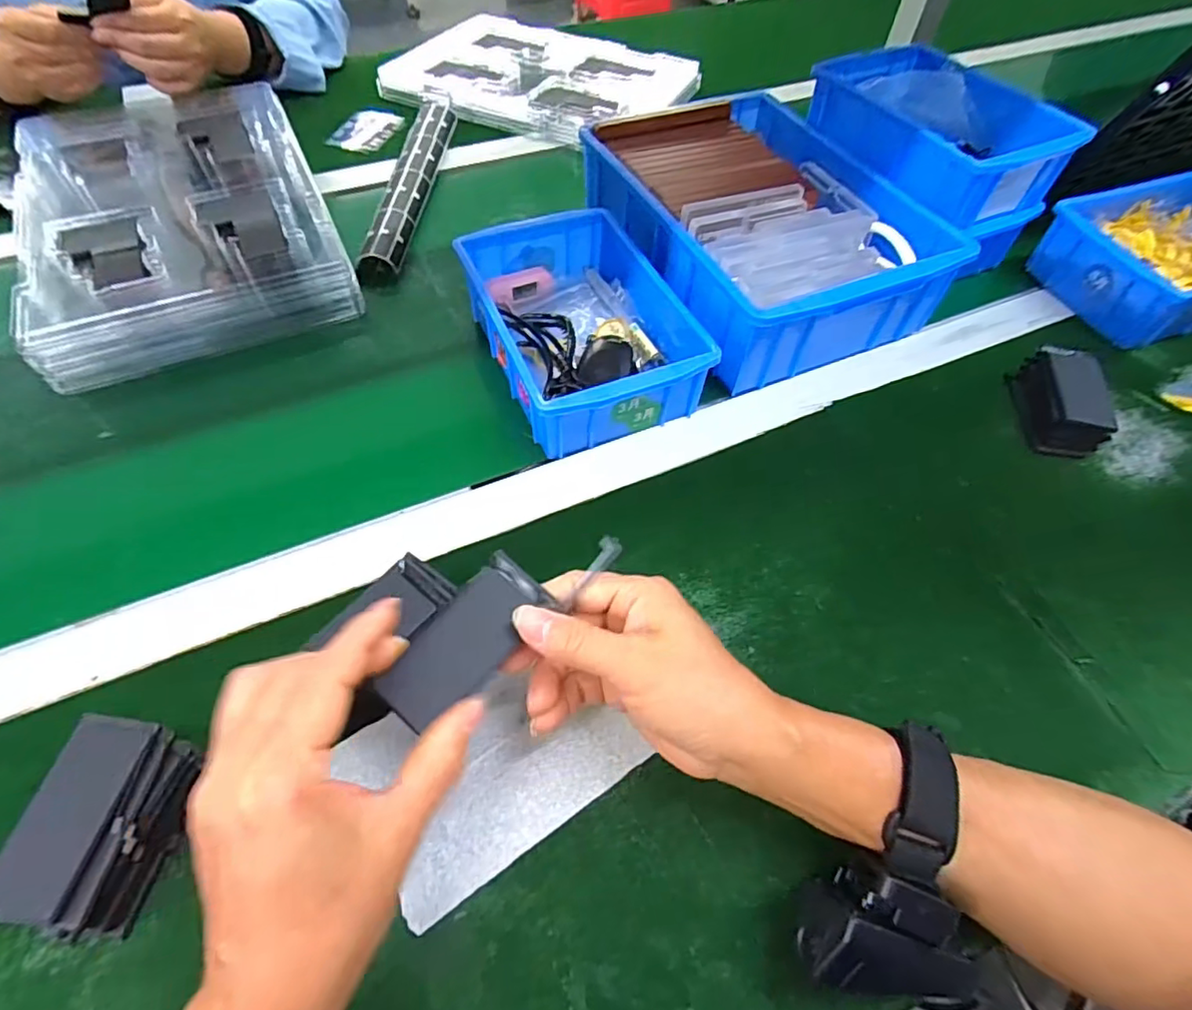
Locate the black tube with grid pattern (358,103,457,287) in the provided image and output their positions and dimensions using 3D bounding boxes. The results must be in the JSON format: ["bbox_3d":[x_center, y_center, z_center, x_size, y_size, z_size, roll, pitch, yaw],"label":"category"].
[{"bbox_3d":[-0.190,-0.333,0.627,0.042,0.039,0.289,5,56,0],"label":"black tube with grid pattern"}]

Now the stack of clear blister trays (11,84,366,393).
[{"bbox_3d":[-0.387,-0.290,0.565,0.242,0.057,0.412,-19,59,-15],"label":"stack of clear blister trays"}]

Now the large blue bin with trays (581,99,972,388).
[{"bbox_3d":[0.135,-0.244,0.519,0.208,0.081,0.286,-22,60,-17],"label":"large blue bin with trays"}]

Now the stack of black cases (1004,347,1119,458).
[{"bbox_3d":[0.356,-0.080,0.458,0.045,0.040,0.087,10,56,4],"label":"stack of black cases"}]

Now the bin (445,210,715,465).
[{"bbox_3d":[-0.014,-0.141,0.460,0.127,0.057,0.197,-19,59,-15],"label":"bin"}]

